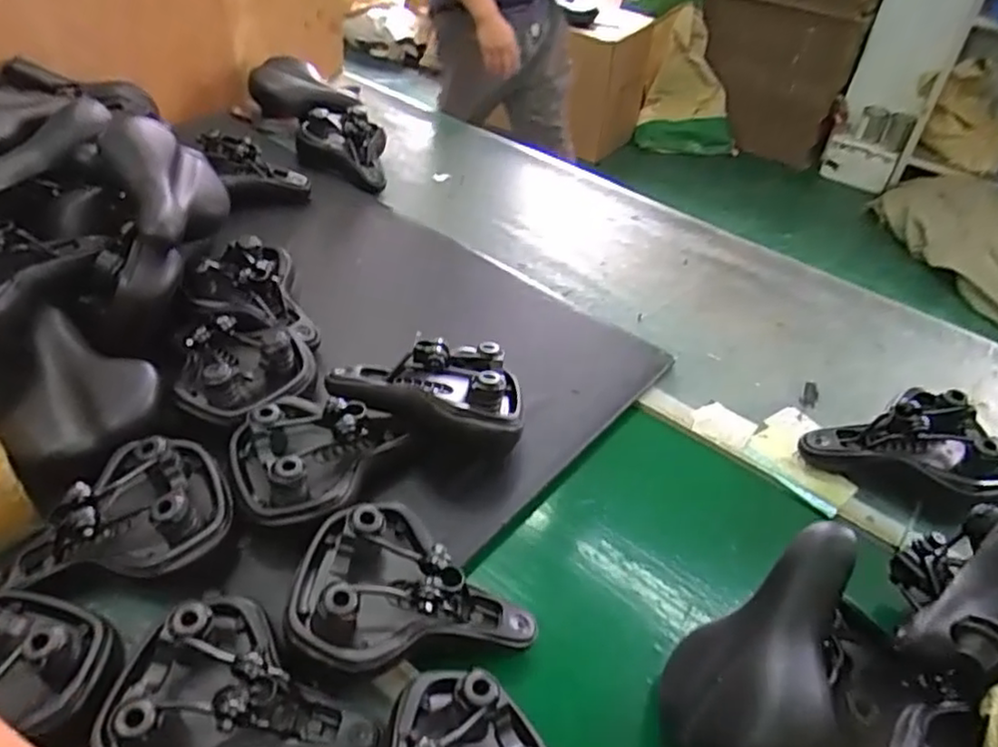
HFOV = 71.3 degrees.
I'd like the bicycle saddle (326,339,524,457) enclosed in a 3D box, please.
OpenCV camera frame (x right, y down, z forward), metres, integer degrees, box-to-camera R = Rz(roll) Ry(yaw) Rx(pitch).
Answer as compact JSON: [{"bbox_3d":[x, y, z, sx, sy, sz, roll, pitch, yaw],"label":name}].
[{"bbox_3d":[-0.095,0.017,0.905,0.256,0.113,0.145,8,44,4],"label":"bicycle saddle"}]

